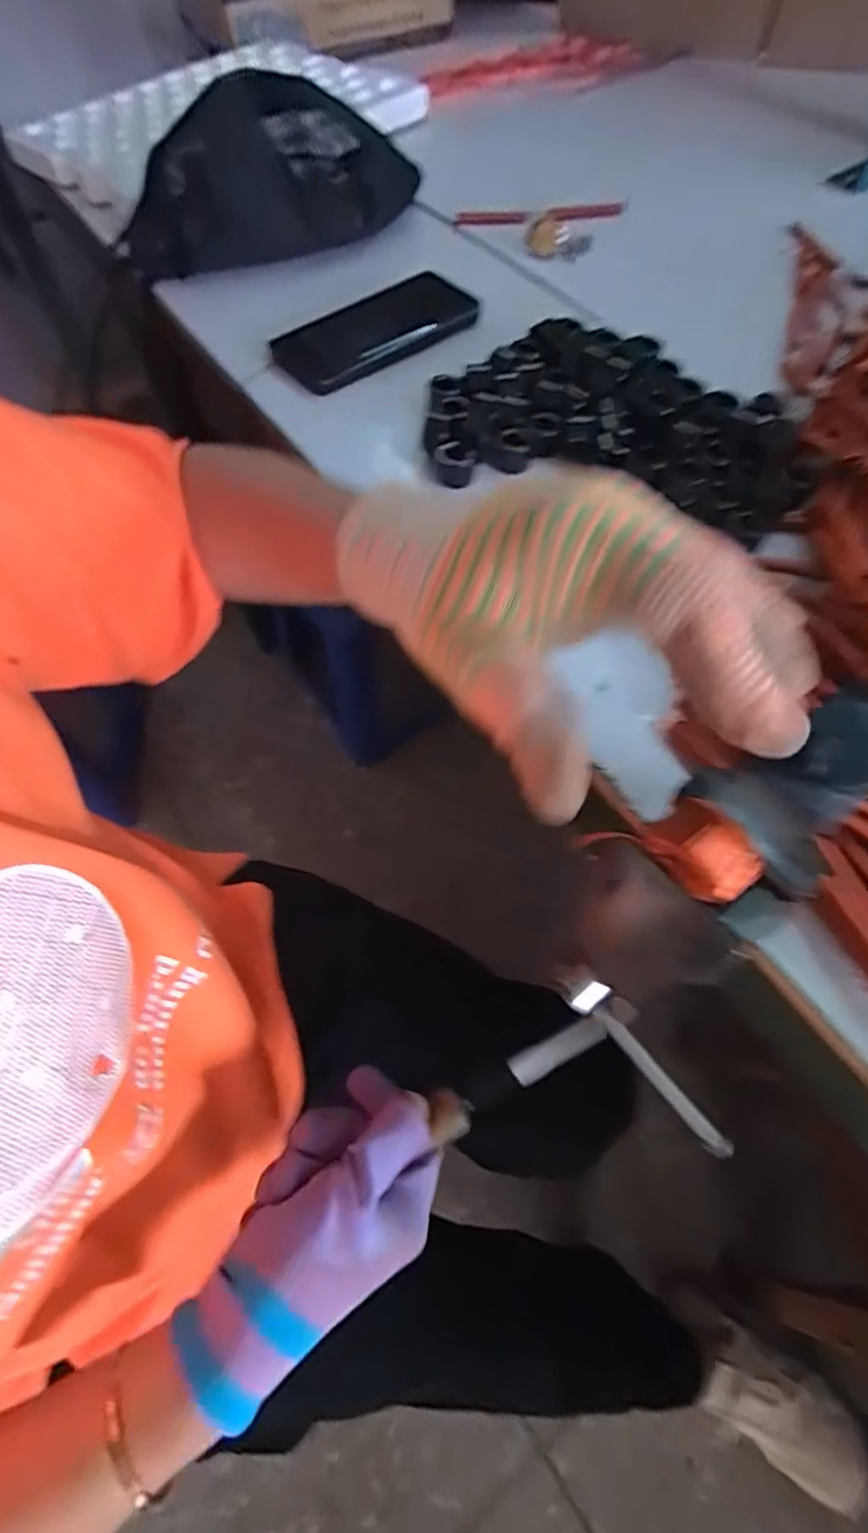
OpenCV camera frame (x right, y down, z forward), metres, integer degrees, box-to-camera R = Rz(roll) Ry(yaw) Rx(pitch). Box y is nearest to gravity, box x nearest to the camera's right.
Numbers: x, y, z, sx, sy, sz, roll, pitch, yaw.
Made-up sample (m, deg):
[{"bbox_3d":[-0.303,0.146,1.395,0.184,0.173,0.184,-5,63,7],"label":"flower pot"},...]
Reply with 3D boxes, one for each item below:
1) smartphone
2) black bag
[{"bbox_3d":[-0.049,-0.350,0.509,0.163,0.011,0.092,-36,66,-16],"label":"smartphone"},{"bbox_3d":[-0.150,-0.532,0.575,0.281,0.092,0.116,-13,62,-5],"label":"black bag"}]

